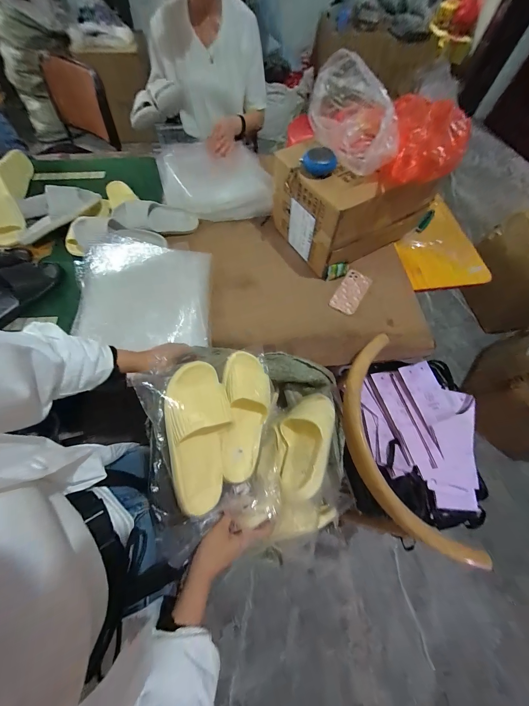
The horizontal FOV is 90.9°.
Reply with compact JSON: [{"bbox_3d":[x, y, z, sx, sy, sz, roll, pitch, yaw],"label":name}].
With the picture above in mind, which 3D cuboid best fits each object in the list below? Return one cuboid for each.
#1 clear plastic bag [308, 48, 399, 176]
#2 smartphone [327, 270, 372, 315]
[{"bbox_3d":[0.211,-0.552,0.614,0.210,0.140,0.174,10,66,2],"label":"clear plastic bag"},{"bbox_3d":[0.266,-0.188,0.806,0.079,0.015,0.158,31,68,11],"label":"smartphone"}]

